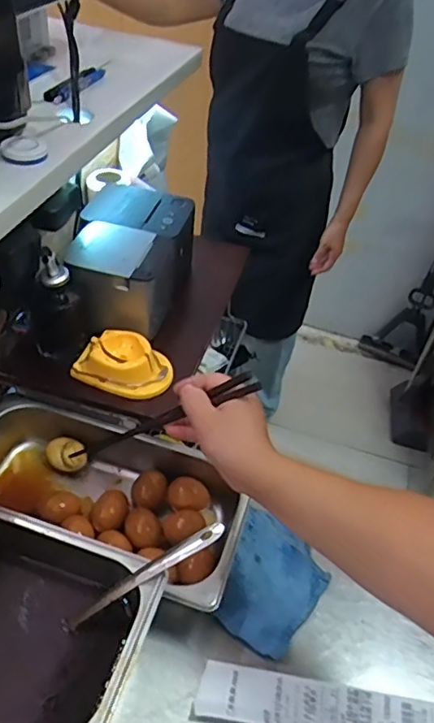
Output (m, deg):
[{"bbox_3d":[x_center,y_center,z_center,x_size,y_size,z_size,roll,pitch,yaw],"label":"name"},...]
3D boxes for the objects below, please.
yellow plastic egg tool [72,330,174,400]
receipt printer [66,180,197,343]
[{"bbox_3d":[-0.113,0.003,0.685,0.110,0.045,0.067,13,45,9],"label":"yellow plastic egg tool"},{"bbox_3d":[-0.120,-0.133,0.774,0.140,0.111,0.235,9,44,5],"label":"receipt printer"}]

